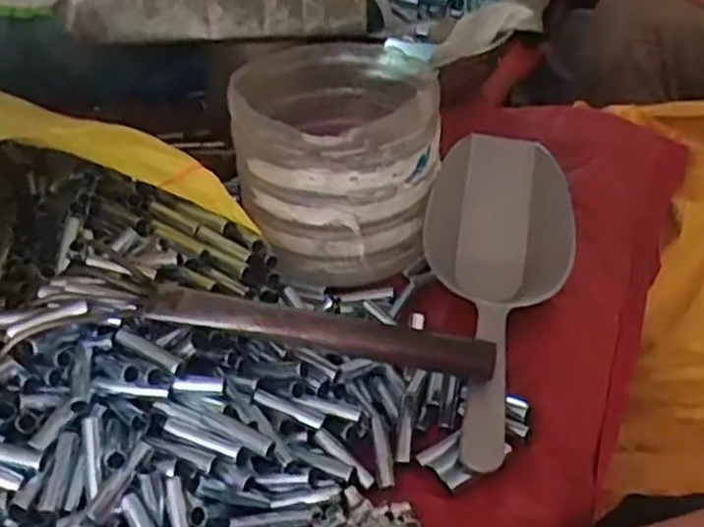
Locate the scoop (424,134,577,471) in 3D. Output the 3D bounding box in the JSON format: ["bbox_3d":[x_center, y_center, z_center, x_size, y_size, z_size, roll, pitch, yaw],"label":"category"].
[{"bbox_3d":[0.103,0.020,0.542,0.088,0.085,0.277,6,39,20],"label":"scoop"}]

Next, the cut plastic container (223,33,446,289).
[{"bbox_3d":[-0.004,-0.083,0.601,0.149,0.131,0.152,-2,37,11],"label":"cut plastic container"}]

